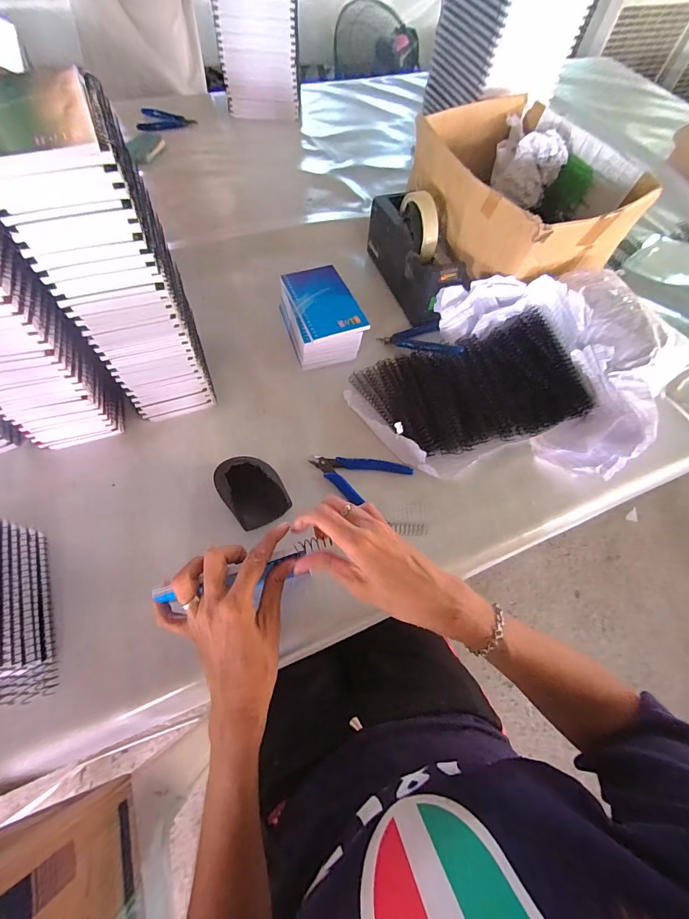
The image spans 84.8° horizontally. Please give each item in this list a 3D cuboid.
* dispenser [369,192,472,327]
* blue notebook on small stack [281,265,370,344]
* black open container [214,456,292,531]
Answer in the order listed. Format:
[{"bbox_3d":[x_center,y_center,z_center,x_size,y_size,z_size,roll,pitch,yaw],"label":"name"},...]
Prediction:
[{"bbox_3d":[0.106,-0.315,0.579,0.067,0.112,0.206,-21,66,-14],"label":"dispenser"},{"bbox_3d":[-0.029,-0.214,0.512,0.081,0.012,0.125,-19,65,-13],"label":"blue notebook on small stack"},{"bbox_3d":[-0.106,0.036,0.434,0.061,0.032,0.089,-33,69,-19],"label":"black open container"}]

